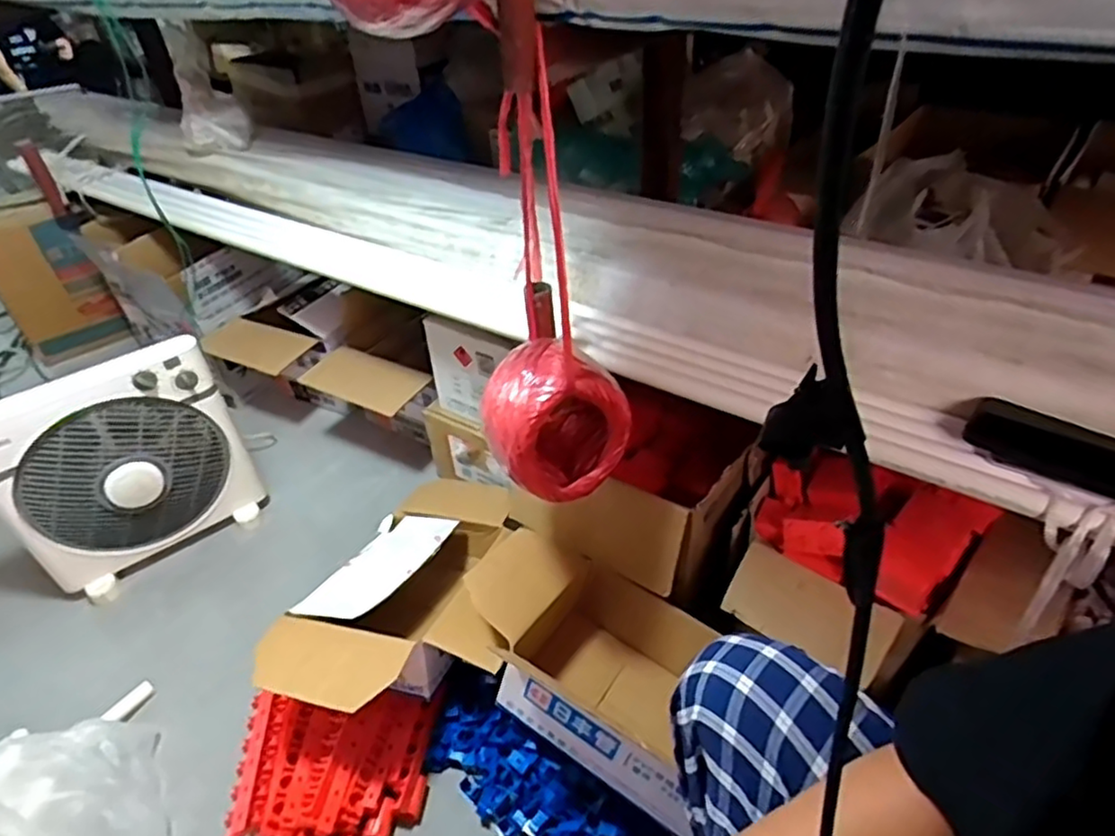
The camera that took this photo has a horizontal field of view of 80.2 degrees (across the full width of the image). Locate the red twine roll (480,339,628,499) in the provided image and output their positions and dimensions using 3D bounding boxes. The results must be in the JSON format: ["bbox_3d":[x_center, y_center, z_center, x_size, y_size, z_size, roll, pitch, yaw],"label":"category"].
[{"bbox_3d":[-0.006,-0.004,0.744,0.150,0.142,0.140,-14,40,-13],"label":"red twine roll"}]

